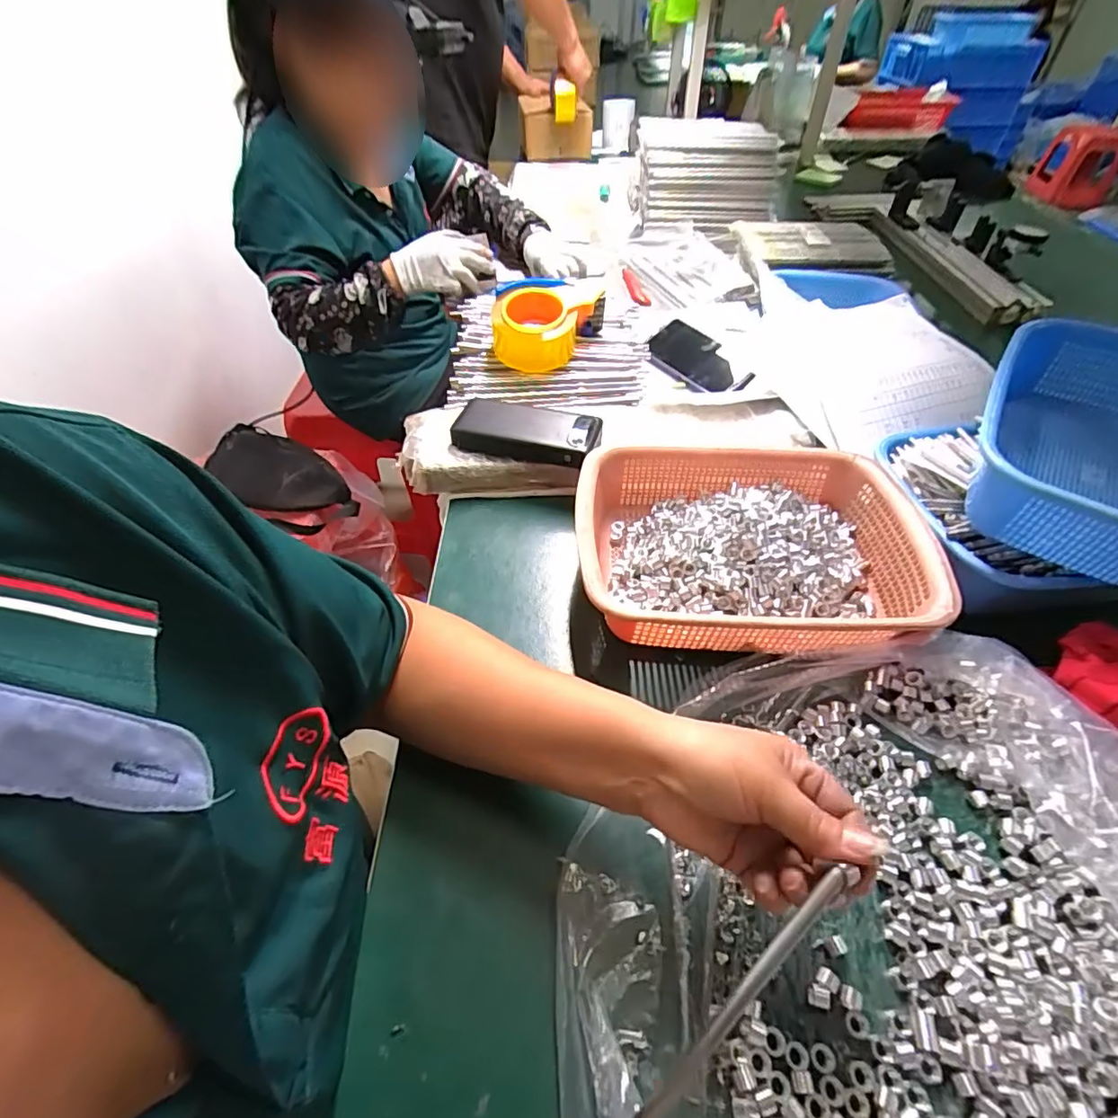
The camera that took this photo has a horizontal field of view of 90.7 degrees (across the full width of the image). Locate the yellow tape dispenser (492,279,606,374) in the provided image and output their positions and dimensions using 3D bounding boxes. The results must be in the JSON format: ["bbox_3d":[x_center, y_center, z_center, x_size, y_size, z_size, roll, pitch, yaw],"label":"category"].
[{"bbox_3d":[-0.017,-0.284,0.684,0.127,0.082,0.090,6,49,5],"label":"yellow tape dispenser"}]

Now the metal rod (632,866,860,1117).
[{"bbox_3d":[0.060,0.222,0.245,0.191,0.010,0.008,-42,58,-11],"label":"metal rod"}]

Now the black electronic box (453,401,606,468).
[{"bbox_3d":[-0.032,-0.139,0.593,0.148,0.024,0.079,14,50,14],"label":"black electronic box"}]

